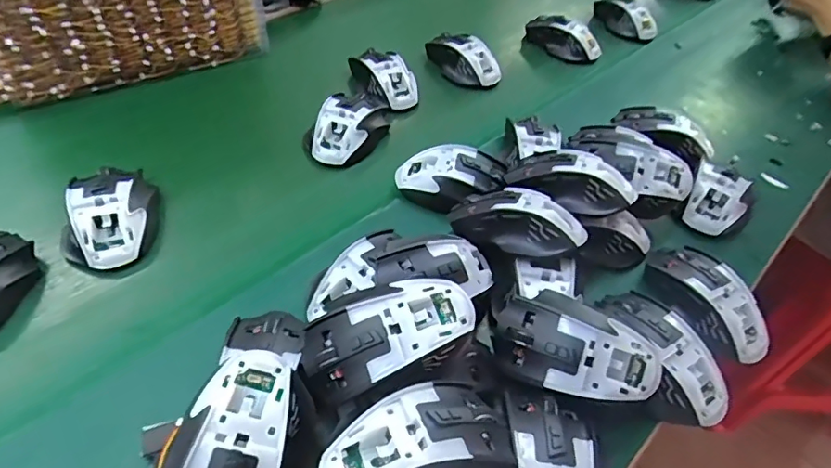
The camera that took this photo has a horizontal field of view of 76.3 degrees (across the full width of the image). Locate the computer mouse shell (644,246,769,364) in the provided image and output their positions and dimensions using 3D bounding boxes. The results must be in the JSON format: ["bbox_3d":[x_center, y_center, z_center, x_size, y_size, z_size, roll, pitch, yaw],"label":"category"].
[{"bbox_3d":[0.247,0.053,0.450,0.069,0.030,0.112,-14,50,-19],"label":"computer mouse shell"}]

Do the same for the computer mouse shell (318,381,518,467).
[{"bbox_3d":[0.009,0.124,0.311,0.125,0.035,0.068,-14,52,-18],"label":"computer mouse shell"}]

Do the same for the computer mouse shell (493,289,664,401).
[{"bbox_3d":[0.111,0.080,0.381,0.124,0.038,0.066,29,52,18],"label":"computer mouse shell"}]

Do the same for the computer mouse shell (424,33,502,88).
[{"bbox_3d":[0.068,-0.237,0.726,0.048,0.046,0.112,-34,59,-32],"label":"computer mouse shell"}]

